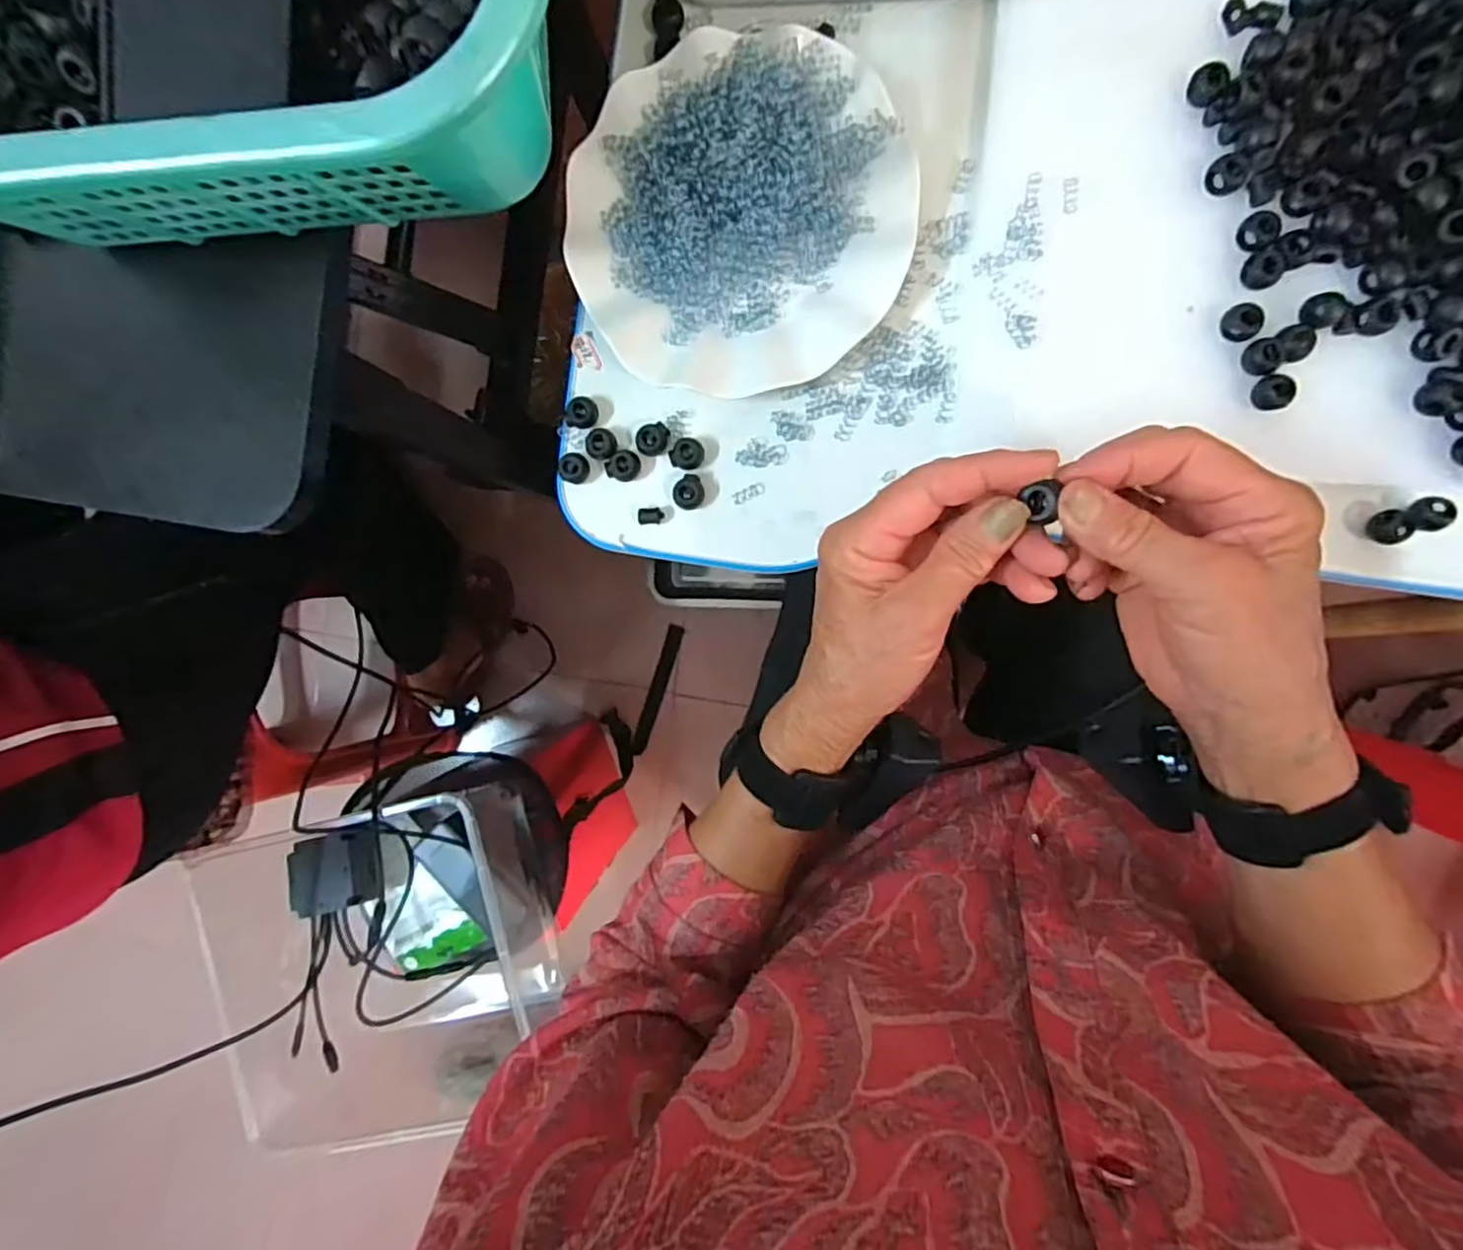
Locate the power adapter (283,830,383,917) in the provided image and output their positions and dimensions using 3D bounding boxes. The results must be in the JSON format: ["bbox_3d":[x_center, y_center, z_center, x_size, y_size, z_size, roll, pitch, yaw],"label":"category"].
[{"bbox_3d":[-0.431,0.265,0.714,0.093,0.026,0.078,-13,92,6],"label":"power adapter"}]

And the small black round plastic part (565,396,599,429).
[{"bbox_3d":[-0.085,-0.121,0.382,0.017,0.007,0.018,0,94,6],"label":"small black round plastic part"}]

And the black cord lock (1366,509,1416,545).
[{"bbox_3d":[0.335,-0.050,0.339,0.014,0.013,0.018,-6,93,6],"label":"black cord lock"}]

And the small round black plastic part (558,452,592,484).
[{"bbox_3d":[-0.091,-0.091,0.384,0.016,0.010,0.018,12,95,5],"label":"small round black plastic part"}]

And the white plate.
[{"bbox_3d":[0.003,-0.217,0.352,0.177,0.021,0.176,-20,92,6],"label":"white plate"}]

